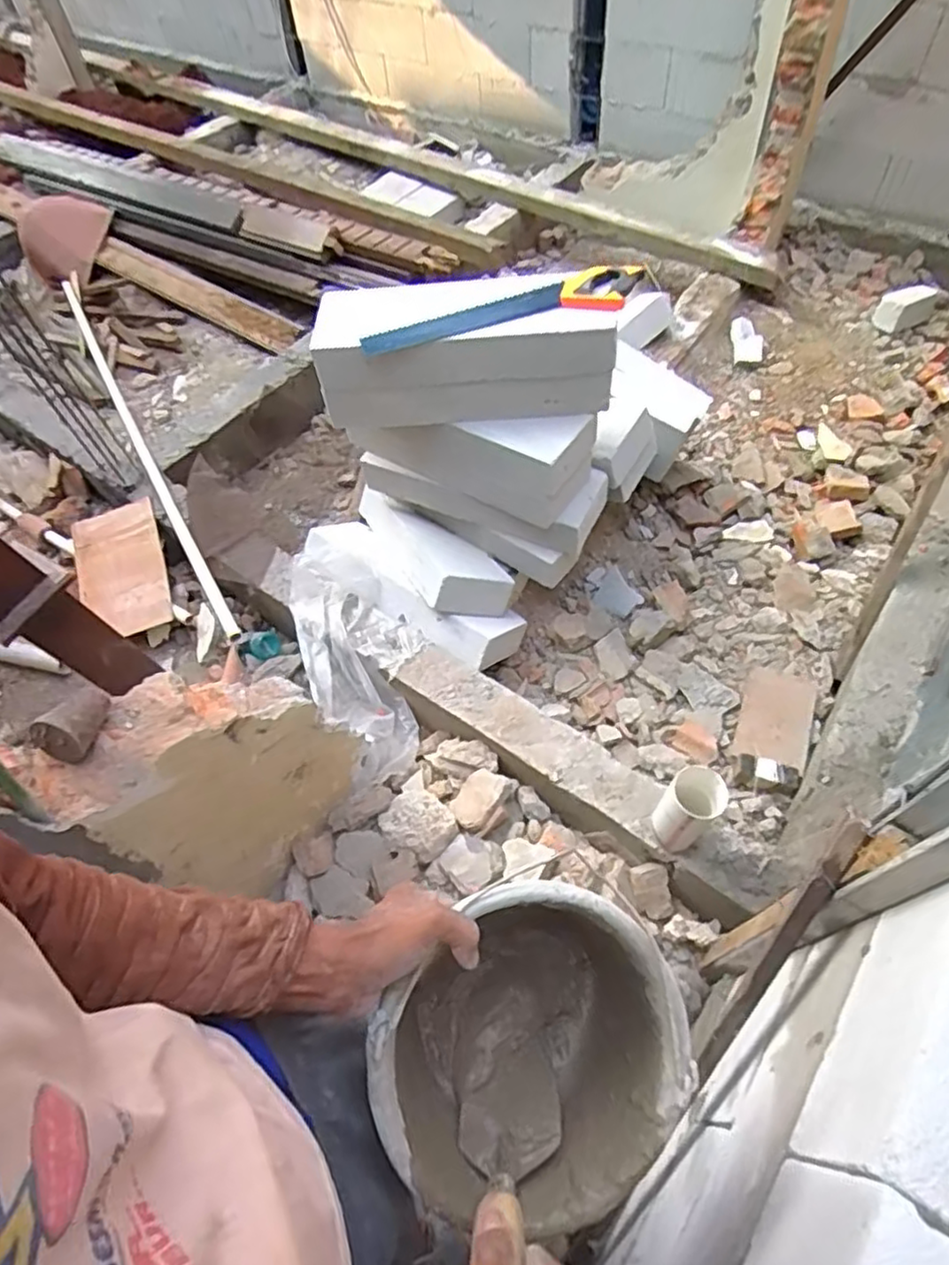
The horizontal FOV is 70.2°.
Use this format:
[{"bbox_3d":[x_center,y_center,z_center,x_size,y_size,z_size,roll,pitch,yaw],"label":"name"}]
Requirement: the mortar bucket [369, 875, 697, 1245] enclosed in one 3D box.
[{"bbox_3d":[0.043,0.333,0.535,0.212,0.194,0.229,-2,56,3],"label":"mortar bucket"}]

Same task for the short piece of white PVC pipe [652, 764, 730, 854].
[{"bbox_3d":[0.398,0.343,1.271,0.099,0.226,0.098,32,64,23],"label":"short piece of white PVC pipe"}]

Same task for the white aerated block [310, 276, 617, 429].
[{"bbox_3d":[-0.026,-0.582,1.426,0.599,0.228,0.200,-4,56,3],"label":"white aerated block"}]

